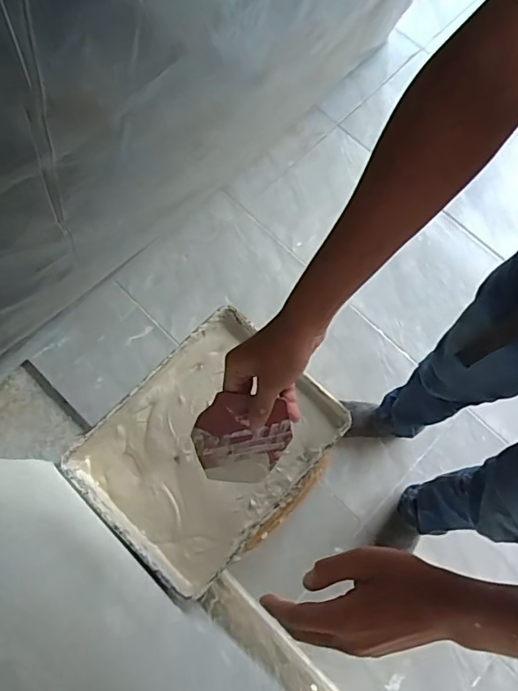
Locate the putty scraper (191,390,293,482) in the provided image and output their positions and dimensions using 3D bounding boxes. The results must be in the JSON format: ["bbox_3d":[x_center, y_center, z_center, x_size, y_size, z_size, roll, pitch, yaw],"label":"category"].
[{"bbox_3d":[-0.017,0.096,0.505,0.096,0.005,0.098,0,109,-8],"label":"putty scraper"}]

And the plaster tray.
[{"bbox_3d":[-0.068,0.153,0.760,0.293,0.071,0.350,43,77,11],"label":"plaster tray"}]

